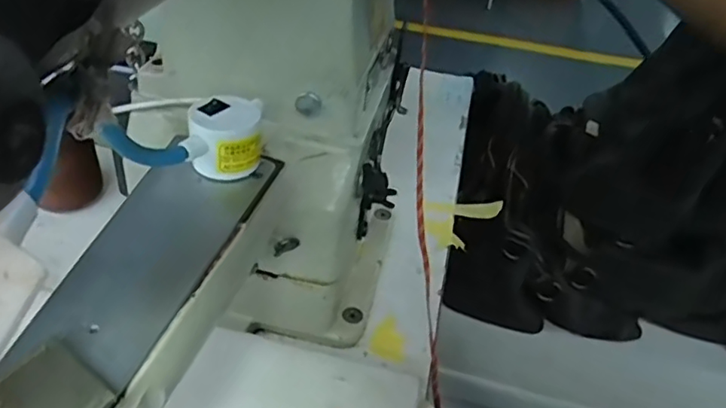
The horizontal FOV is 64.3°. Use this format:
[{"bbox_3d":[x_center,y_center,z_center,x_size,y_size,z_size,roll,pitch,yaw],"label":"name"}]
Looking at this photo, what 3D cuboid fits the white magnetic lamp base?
[{"bbox_3d":[-0.073,-0.037,0.305,0.037,0.034,0.044,-1,40,-9],"label":"white magnetic lamp base"}]

